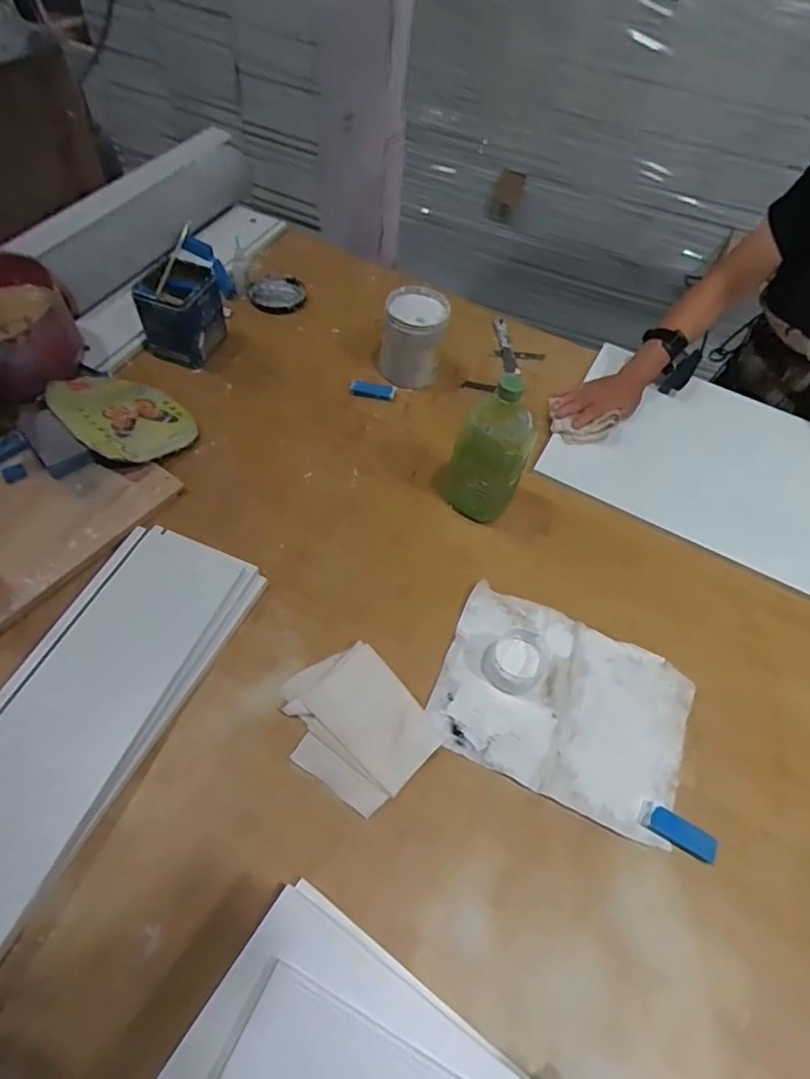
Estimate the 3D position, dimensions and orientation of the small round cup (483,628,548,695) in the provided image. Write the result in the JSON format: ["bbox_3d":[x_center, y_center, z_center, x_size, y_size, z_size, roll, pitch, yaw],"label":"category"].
[{"bbox_3d":[0.127,0.138,0.627,0.066,0.037,0.064,2,56,-4],"label":"small round cup"}]

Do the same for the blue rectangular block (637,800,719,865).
[{"bbox_3d":[0.274,0.293,0.549,0.076,0.011,0.026,26,58,12],"label":"blue rectangular block"}]

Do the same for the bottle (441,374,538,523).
[{"bbox_3d":[0.105,-0.106,0.684,0.092,0.208,0.057,35,60,17],"label":"bottle"}]

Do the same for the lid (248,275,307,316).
[{"bbox_3d":[-0.229,-0.441,0.991,0.099,0.017,0.101,2,56,-4],"label":"lid"}]

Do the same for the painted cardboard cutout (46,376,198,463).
[{"bbox_3d":[-0.394,-0.170,0.761,0.179,0.029,0.141,32,43,-7],"label":"painted cardboard cutout"}]

